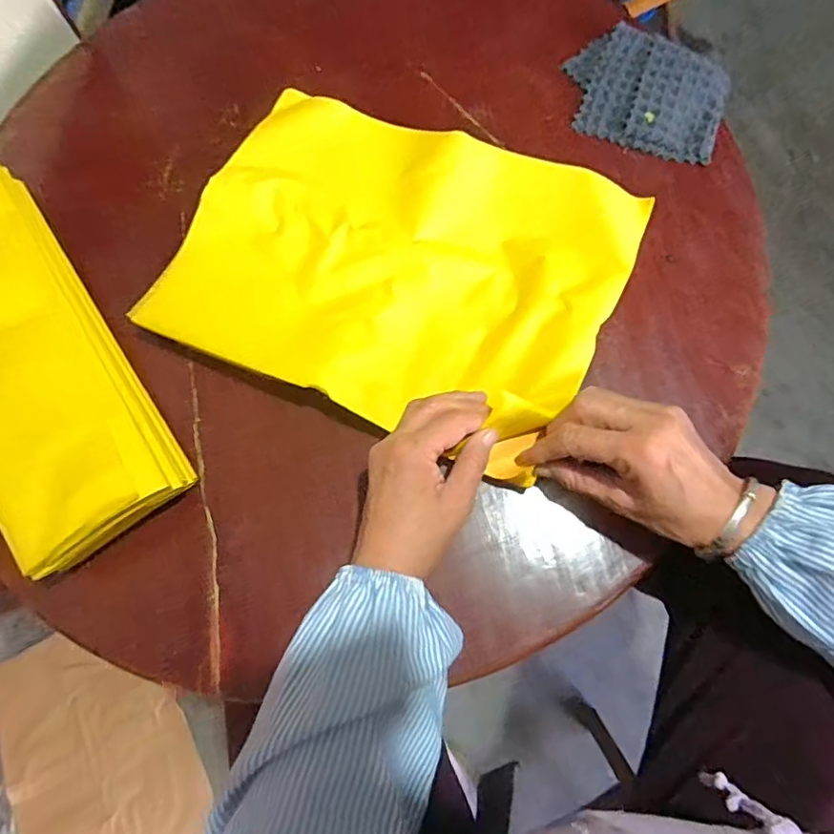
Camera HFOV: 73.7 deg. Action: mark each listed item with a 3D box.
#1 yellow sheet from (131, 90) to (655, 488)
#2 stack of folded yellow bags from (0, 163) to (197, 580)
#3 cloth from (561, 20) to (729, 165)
[{"bbox_3d":[-0.016,-0.130,0.448,0.340,0.029,0.257,24,77,8],"label":"yellow sheet"},{"bbox_3d":[-0.317,-0.058,0.443,0.122,0.053,0.361,-33,75,-8],"label":"stack of folded yellow bags"},{"bbox_3d":[0.211,-0.300,0.513,0.145,0.018,0.113,26,76,9],"label":"cloth"}]

